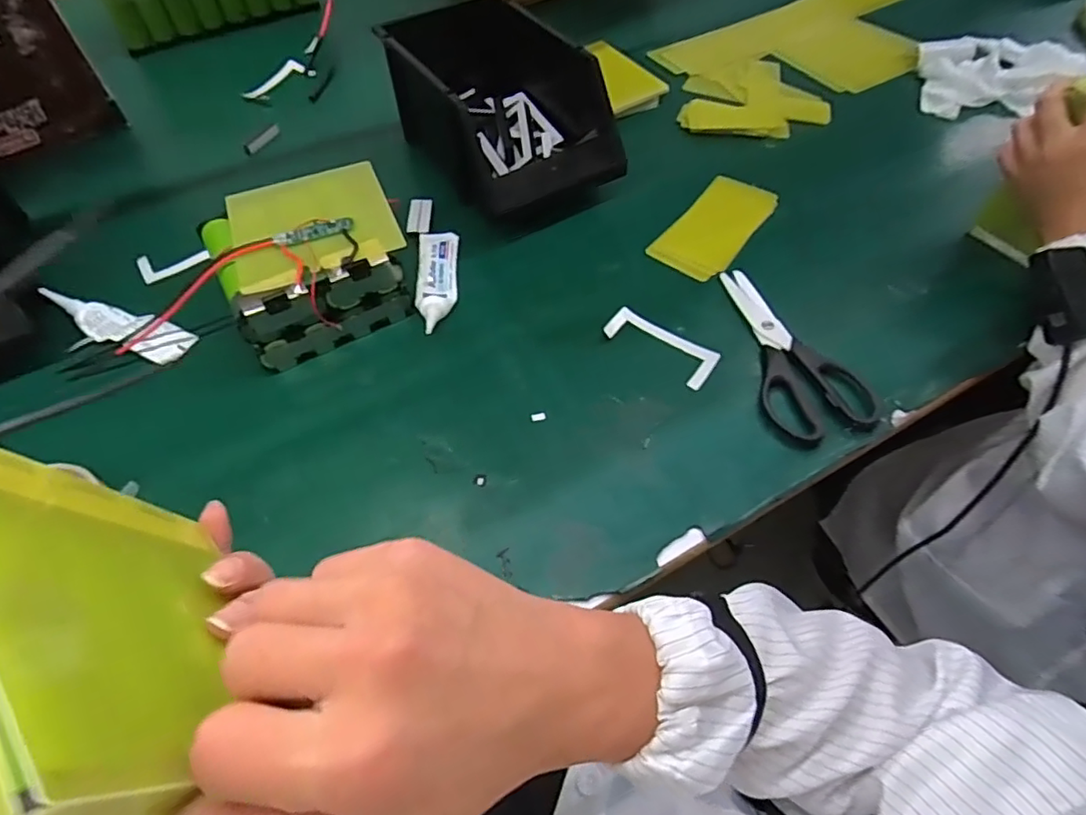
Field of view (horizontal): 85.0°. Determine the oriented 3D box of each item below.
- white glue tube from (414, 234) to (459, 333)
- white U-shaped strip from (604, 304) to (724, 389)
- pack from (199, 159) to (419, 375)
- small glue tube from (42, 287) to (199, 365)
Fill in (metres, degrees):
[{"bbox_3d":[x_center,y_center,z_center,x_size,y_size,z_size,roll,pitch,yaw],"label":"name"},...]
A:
[{"bbox_3d":[-0.100,-0.121,0.555,0.038,0.016,0.145,-4,57,-2],"label":"white glue tube"},{"bbox_3d":[0.102,-0.054,0.518,0.099,0.010,0.040,32,63,20],"label":"white U-shaped strip"},{"bbox_3d":[-0.208,-0.134,0.533,0.160,0.074,0.154,-23,60,-13],"label":"pack"},{"bbox_3d":[-0.387,-0.075,0.537,0.138,0.027,0.038,17,59,12],"label":"small glue tube"}]

